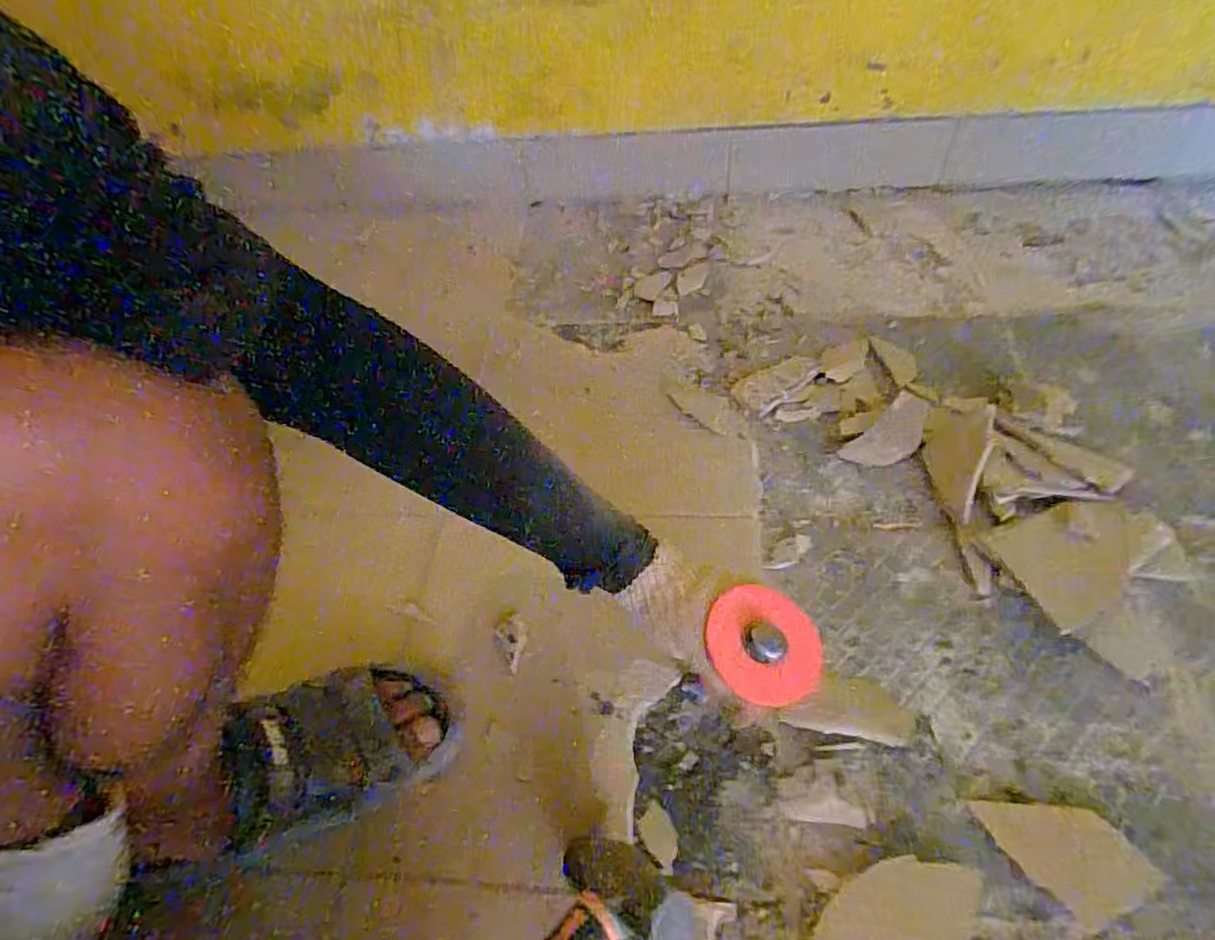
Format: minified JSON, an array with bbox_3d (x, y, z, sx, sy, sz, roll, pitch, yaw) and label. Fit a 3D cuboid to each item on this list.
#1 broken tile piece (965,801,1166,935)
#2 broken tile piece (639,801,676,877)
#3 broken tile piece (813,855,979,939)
[{"bbox_3d":[0.330,0.270,0.463,0.075,0.004,0.098,-29,55,-17],"label":"broken tile piece"},{"bbox_3d":[0.040,0.280,0.488,0.025,0.004,0.045,-26,54,-16],"label":"broken tile piece"},{"bbox_3d":[0.197,0.310,0.434,0.116,0.005,0.073,-4,51,2],"label":"broken tile piece"}]

